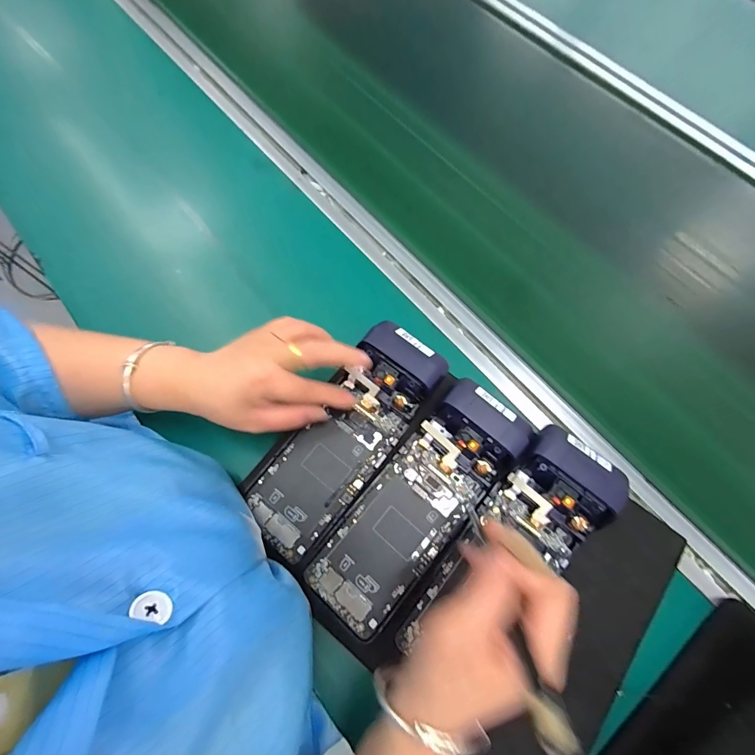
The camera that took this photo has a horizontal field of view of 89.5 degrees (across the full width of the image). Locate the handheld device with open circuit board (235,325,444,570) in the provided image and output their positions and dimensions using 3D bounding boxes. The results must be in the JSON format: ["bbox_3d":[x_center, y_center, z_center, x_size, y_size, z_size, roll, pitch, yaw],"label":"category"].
[{"bbox_3d":[-0.030,0.052,0.348,0.084,0.033,0.214,39,86,13],"label":"handheld device with open circuit board"}]

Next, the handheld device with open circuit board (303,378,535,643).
[{"bbox_3d":[0.034,0.106,0.319,0.079,0.037,0.217,40,76,13],"label":"handheld device with open circuit board"}]

